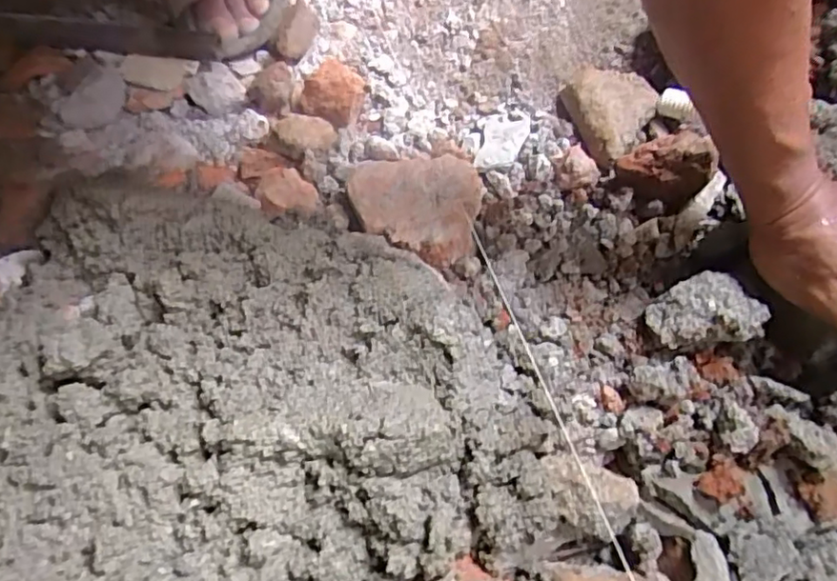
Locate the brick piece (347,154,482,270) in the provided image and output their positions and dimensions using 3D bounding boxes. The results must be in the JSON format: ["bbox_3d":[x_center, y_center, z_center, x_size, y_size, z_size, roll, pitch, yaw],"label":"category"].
[{"bbox_3d":[-0.004,-0.060,0.430,0.089,0.029,0.081,0,61,0],"label":"brick piece"}]

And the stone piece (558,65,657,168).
[{"bbox_3d":[0.152,-0.144,0.479,0.059,0.024,0.099,-12,62,-7],"label":"stone piece"}]

